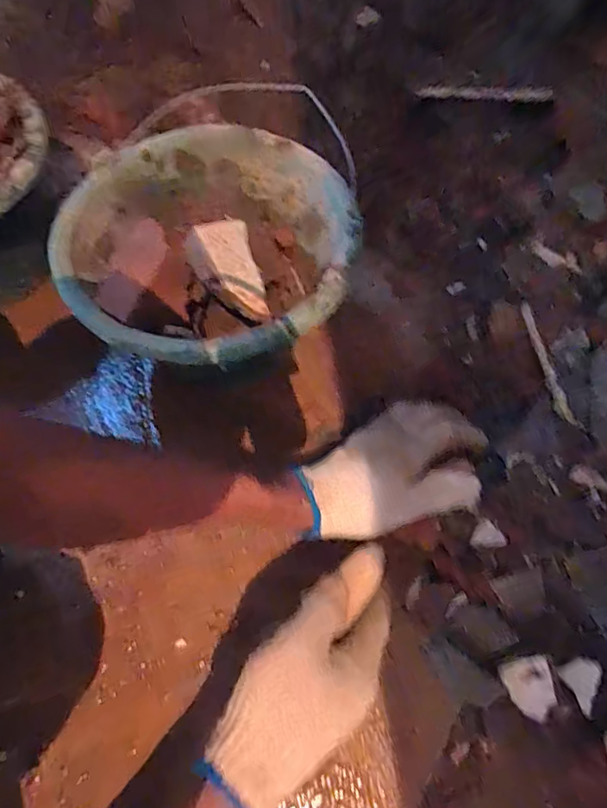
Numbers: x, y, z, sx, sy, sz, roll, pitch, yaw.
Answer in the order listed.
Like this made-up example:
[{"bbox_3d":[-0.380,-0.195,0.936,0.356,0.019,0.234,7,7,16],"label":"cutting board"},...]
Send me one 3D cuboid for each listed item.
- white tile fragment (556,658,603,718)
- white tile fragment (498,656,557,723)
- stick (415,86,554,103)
[{"bbox_3d":[0.245,0.241,0.426,0.033,0.004,0.039,-35,67,12],"label":"white tile fragment"},{"bbox_3d":[0.194,0.244,0.422,0.039,0.005,0.053,-18,92,16],"label":"white tile fragment"},{"bbox_3d":[0.193,-0.340,0.541,0.147,0.016,0.014,23,66,30],"label":"stick"}]

